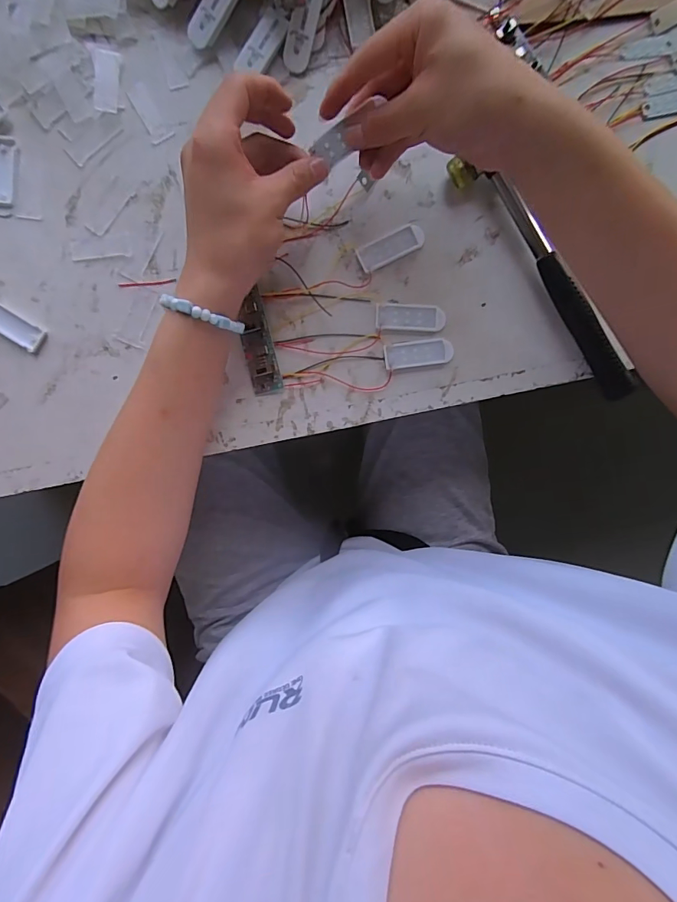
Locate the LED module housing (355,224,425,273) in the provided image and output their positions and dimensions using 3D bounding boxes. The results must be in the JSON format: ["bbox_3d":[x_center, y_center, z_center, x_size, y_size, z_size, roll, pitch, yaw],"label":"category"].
[{"bbox_3d":[0.044,-0.168,0.360,0.058,0.006,0.022,-28,95,-1],"label":"LED module housing"}]

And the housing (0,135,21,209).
[{"bbox_3d":[-0.264,-0.220,0.342,0.023,0.004,0.053,7,93,-4],"label":"housing"}]

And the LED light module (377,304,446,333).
[{"bbox_3d":[0.060,-0.111,0.362,0.057,0.006,0.021,2,94,-3],"label":"LED light module"}]

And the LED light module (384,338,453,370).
[{"bbox_3d":[0.067,-0.081,0.363,0.057,0.005,0.021,-7,93,-1],"label":"LED light module"}]

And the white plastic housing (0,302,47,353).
[{"bbox_3d":[-0.261,-0.101,0.347,0.053,0.004,0.020,32,91,-5],"label":"white plastic housing"}]

